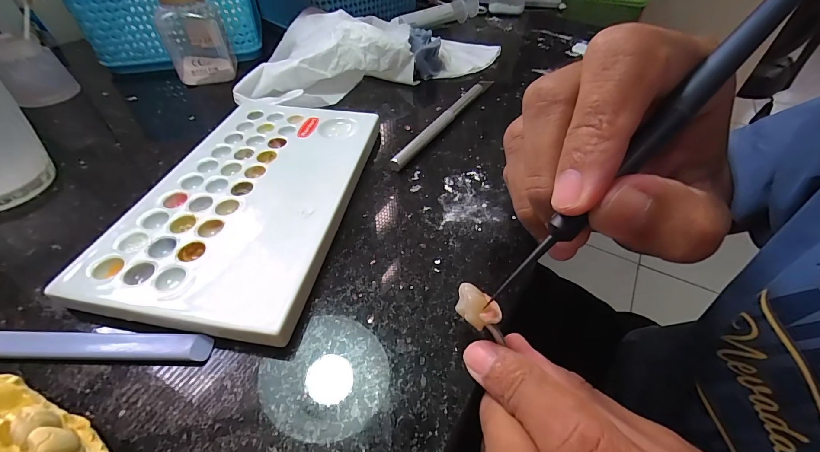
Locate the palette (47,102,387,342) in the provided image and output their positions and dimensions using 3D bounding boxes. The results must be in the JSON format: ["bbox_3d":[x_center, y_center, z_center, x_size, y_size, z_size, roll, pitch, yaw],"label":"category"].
[{"bbox_3d":[-0.085,-0.020,0.178,0.110,0.011,0.152,9,47,6],"label":"palette"}]

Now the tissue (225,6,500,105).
[{"bbox_3d":[-0.032,-0.154,0.281,0.216,0.034,0.112,-18,49,-17],"label":"tissue"}]

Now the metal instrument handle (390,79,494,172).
[{"bbox_3d":[0.027,-0.076,0.236,0.007,0.008,0.138,24,51,21],"label":"metal instrument handle"}]

